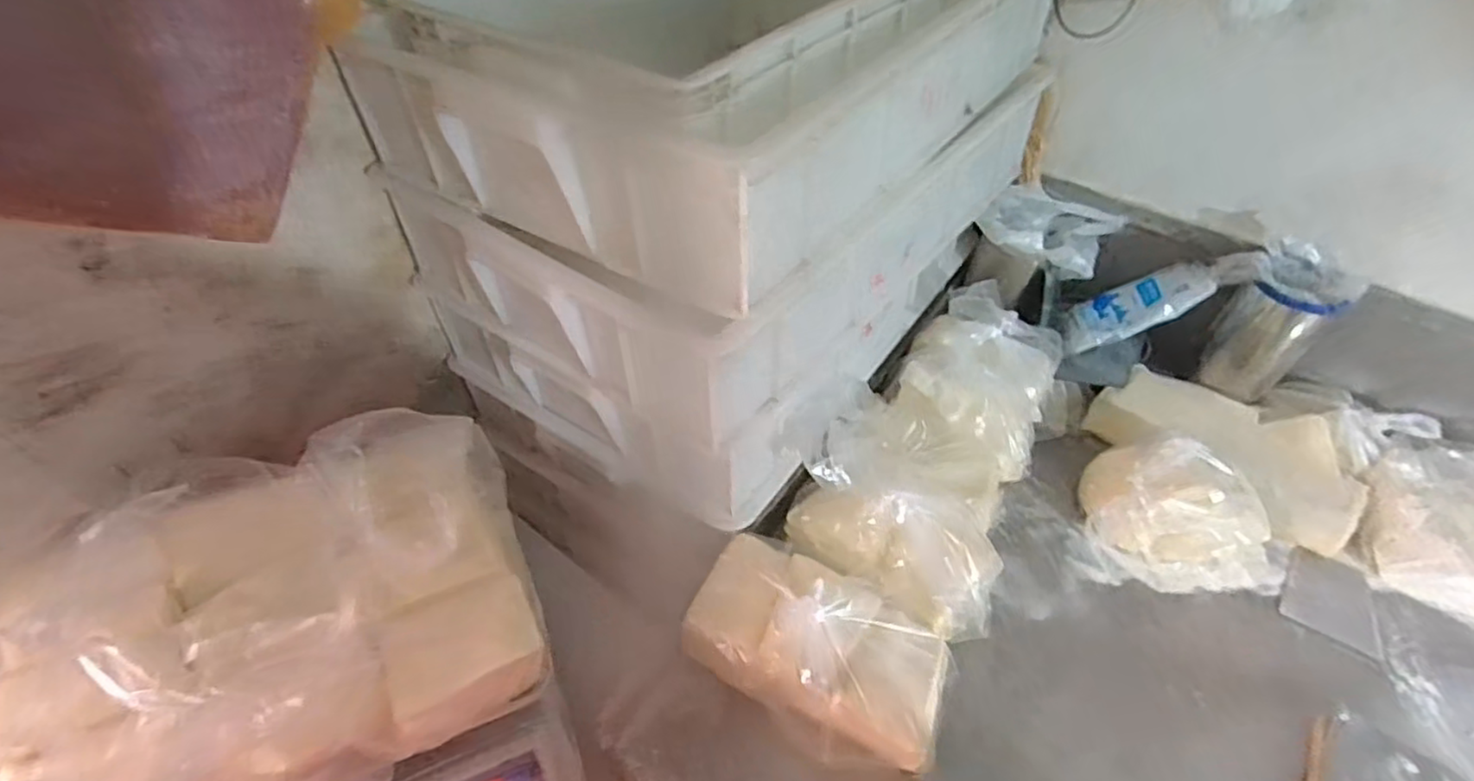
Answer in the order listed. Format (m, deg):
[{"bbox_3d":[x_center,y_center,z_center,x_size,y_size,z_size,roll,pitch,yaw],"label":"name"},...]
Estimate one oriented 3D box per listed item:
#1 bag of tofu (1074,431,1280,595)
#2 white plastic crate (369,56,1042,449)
[{"bbox_3d":[0.474,0.120,0.700,0.195,0.094,0.139,-1,48,-5],"label":"bag of tofu"},{"bbox_3d":[0.012,-0.224,0.713,0.390,0.145,0.592,32,53,24],"label":"white plastic crate"}]

